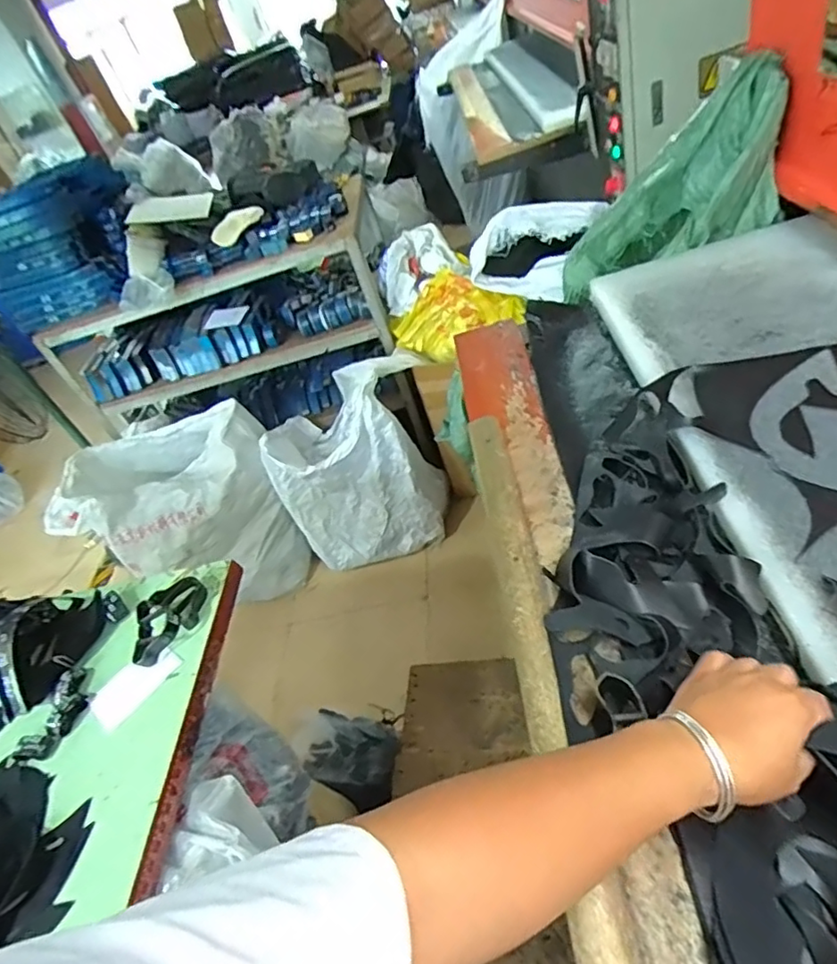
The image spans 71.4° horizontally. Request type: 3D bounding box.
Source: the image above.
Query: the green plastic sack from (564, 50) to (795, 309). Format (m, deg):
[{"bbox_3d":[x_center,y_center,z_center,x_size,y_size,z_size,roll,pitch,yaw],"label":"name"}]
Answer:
[{"bbox_3d":[0.441,-0.469,0.999,0.186,0.421,0.163,37,30,-24],"label":"green plastic sack"}]

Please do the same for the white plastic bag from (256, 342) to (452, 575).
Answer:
[{"bbox_3d":[-0.202,-0.052,1.958,0.557,0.651,0.328,-14,39,-15],"label":"white plastic bag"}]

